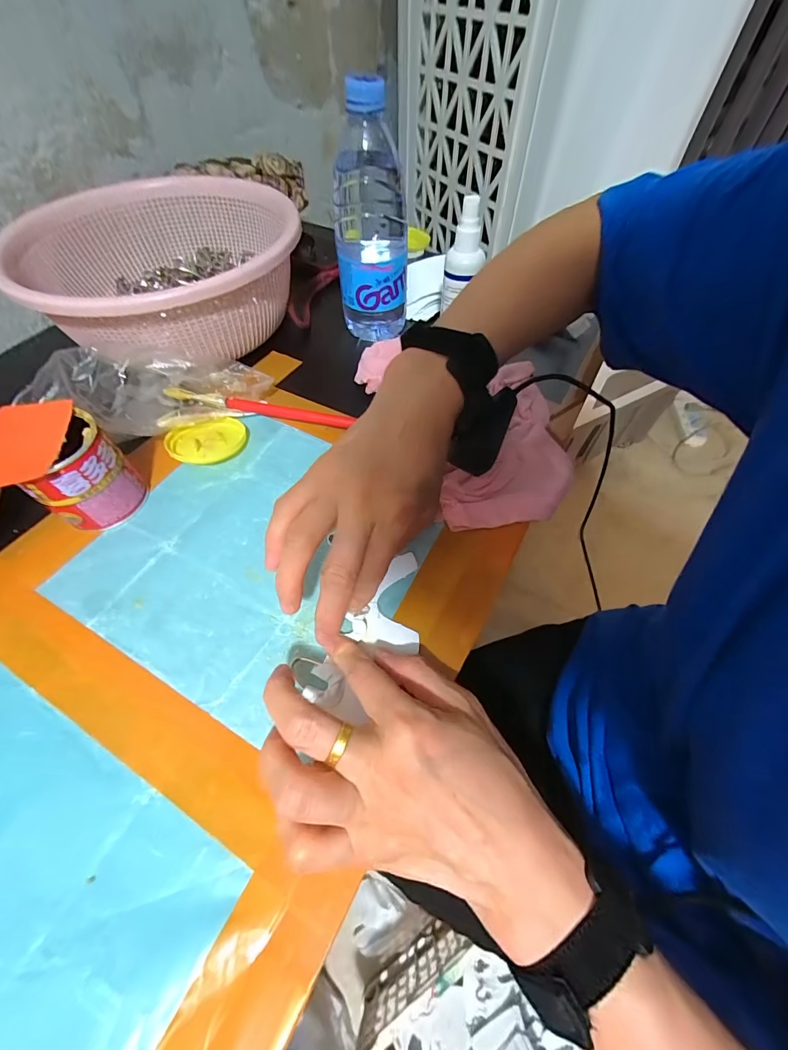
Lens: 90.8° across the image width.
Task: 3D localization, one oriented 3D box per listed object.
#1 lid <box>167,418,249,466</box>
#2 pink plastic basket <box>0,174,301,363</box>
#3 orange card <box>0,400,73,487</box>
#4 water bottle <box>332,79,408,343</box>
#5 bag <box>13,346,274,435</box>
[{"bbox_3d":[-0.166,-0.075,0.349,0.065,0.017,0.054,-22,59,-14],"label":"lid"},{"bbox_3d":[-0.236,-0.273,0.416,0.240,0.084,0.277,-7,56,-5],"label":"pink plastic basket"},{"bbox_3d":[-0.252,-0.058,0.265,0.048,0.005,0.079,-10,56,-16],"label":"orange card"},{"bbox_3d":[-0.022,-0.287,0.379,0.069,0.194,0.060,-2,56,-1],"label":"water bottle"},{"bbox_3d":[-0.209,-0.121,0.352,0.184,0.050,0.074,-10,55,-25],"label":"bag"}]

